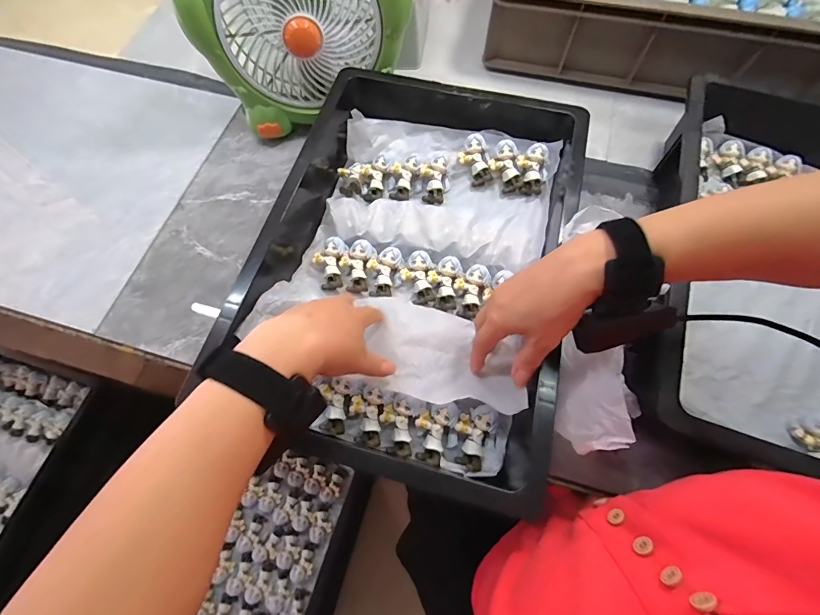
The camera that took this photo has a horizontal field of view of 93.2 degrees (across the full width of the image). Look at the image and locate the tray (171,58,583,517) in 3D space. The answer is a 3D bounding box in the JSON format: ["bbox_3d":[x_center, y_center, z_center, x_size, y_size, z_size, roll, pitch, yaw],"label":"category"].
[{"bbox_3d":[0.009,-0.073,0.427,0.316,0.083,0.432,16,68,7],"label":"tray"}]

